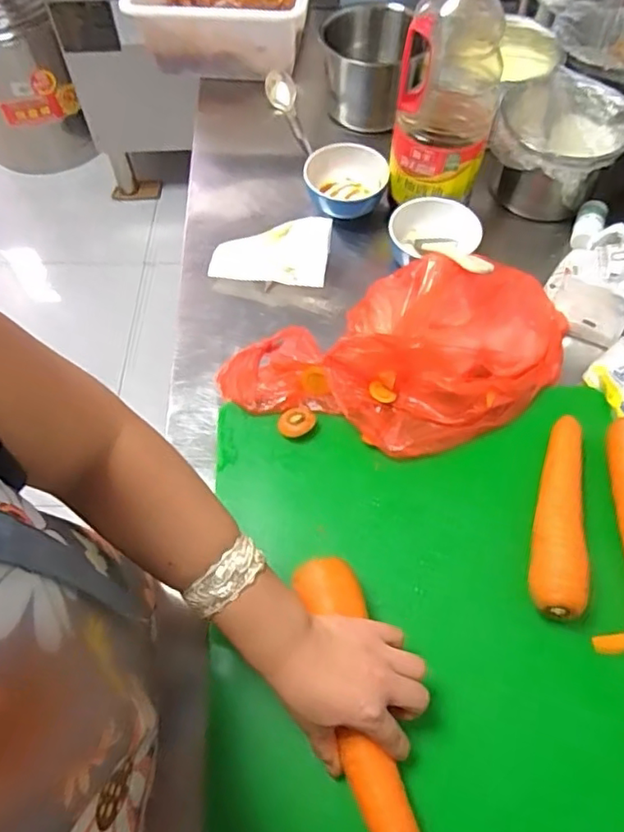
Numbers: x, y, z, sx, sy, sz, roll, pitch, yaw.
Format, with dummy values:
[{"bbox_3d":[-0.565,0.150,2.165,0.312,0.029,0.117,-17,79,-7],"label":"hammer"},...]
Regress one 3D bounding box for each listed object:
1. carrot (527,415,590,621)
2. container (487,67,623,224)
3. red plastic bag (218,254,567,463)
[{"bbox_3d":[0.224,0.080,0.540,0.042,0.041,0.196,10,61,6],"label":"carrot"},{"bbox_3d":[0.317,-0.345,0.779,0.164,0.123,0.151,17,62,10],"label":"container"},{"bbox_3d":[0.088,-0.081,0.633,0.360,0.081,0.233,9,61,5],"label":"red plastic bag"}]

